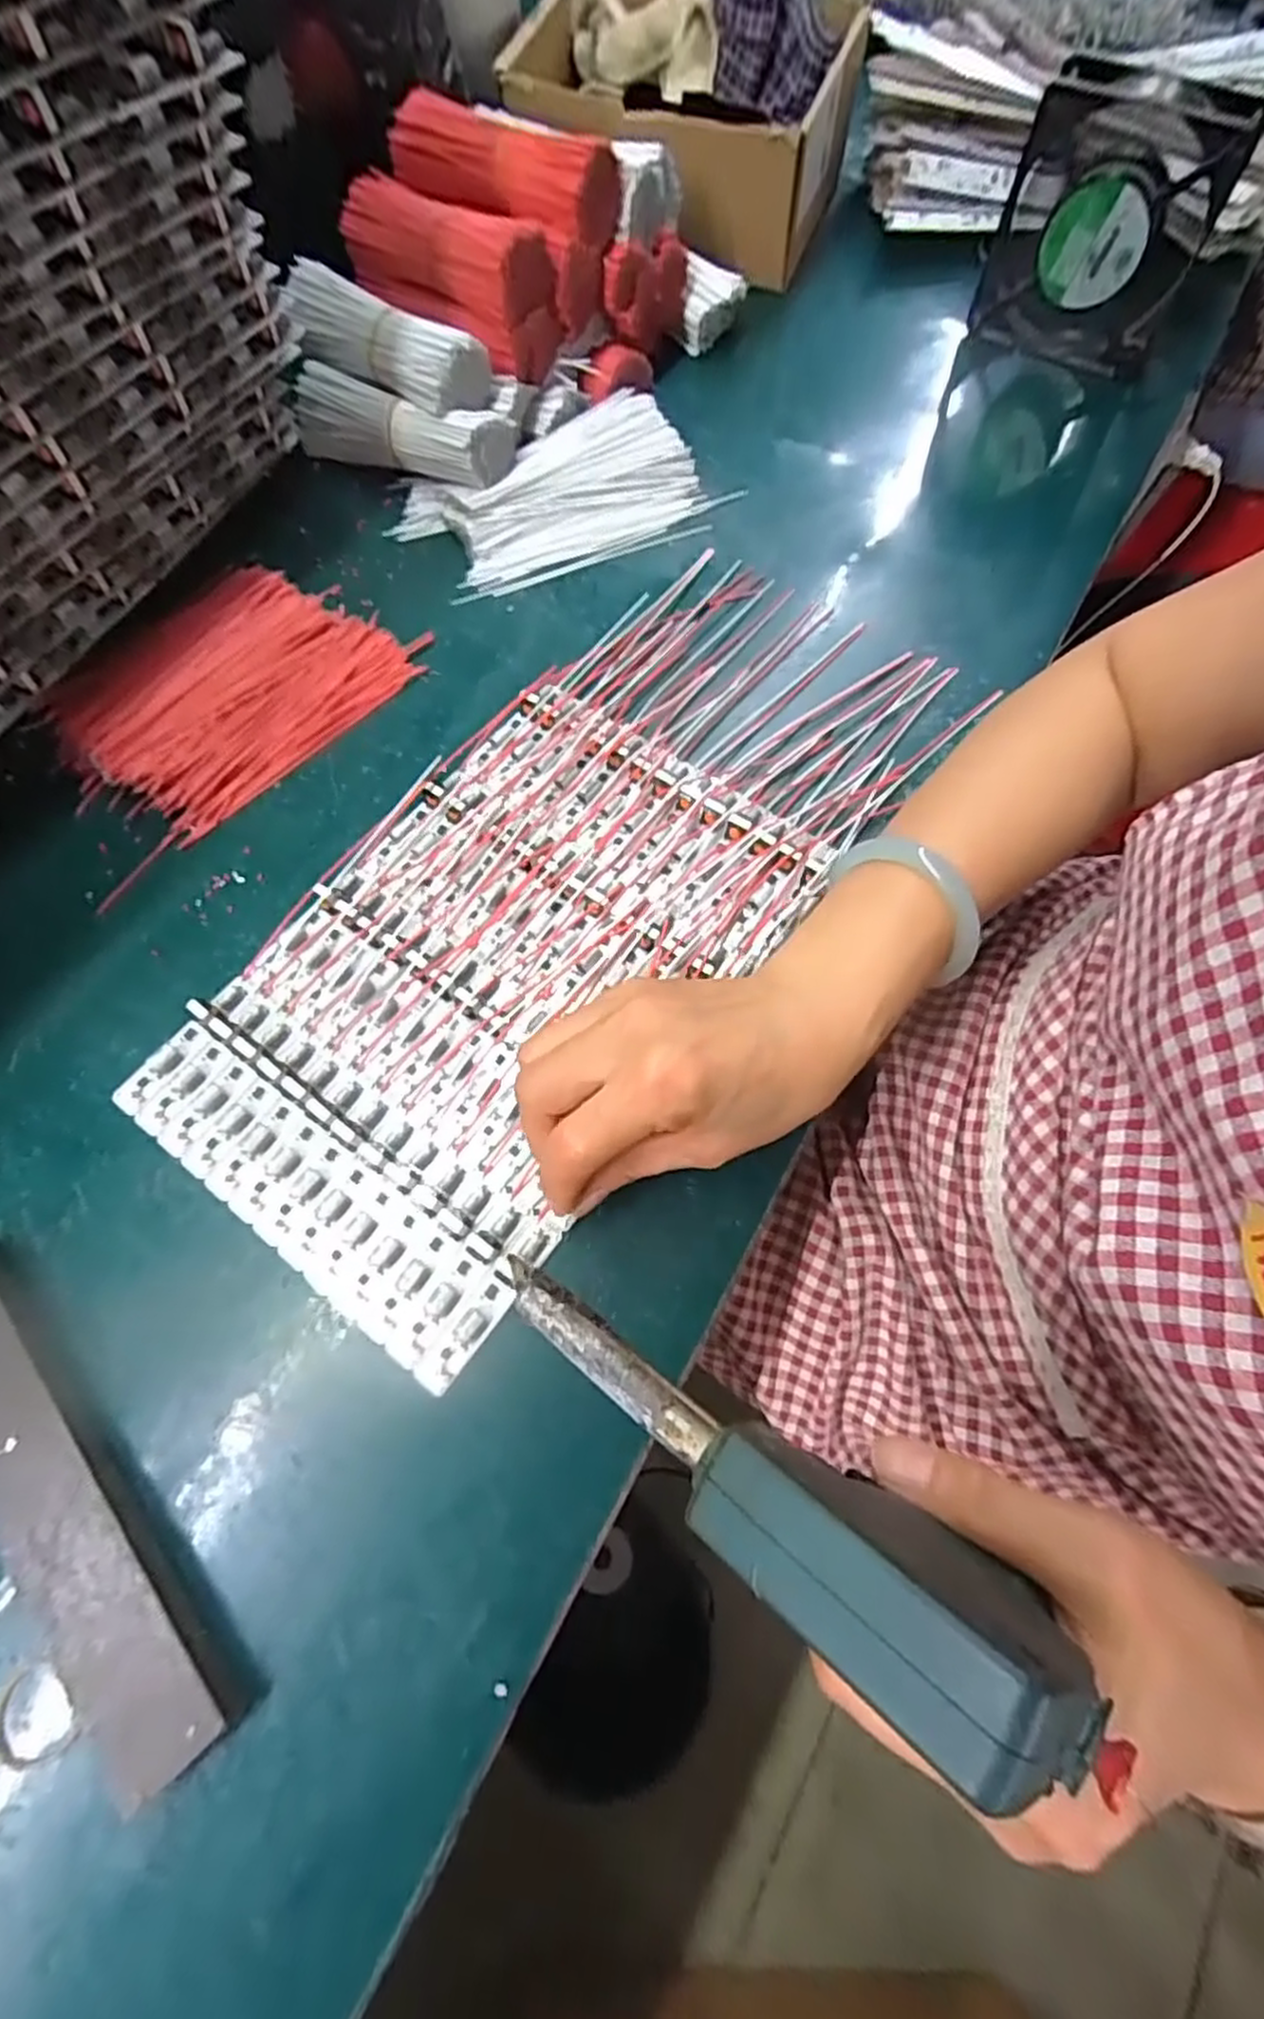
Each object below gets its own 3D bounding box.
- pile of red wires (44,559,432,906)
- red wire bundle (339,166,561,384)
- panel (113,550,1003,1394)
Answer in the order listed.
[{"bbox_3d":[-0.218,-0.174,0.396,0.122,0.027,0.175,42,74,15],"label":"pile of red wires"},{"bbox_3d":[-0.109,-0.443,0.441,0.142,0.051,0.050,41,73,14],"label":"red wire bundle"},{"bbox_3d":[-0.020,-0.068,0.361,0.190,0.016,0.426,37,73,14],"label":"panel"}]

